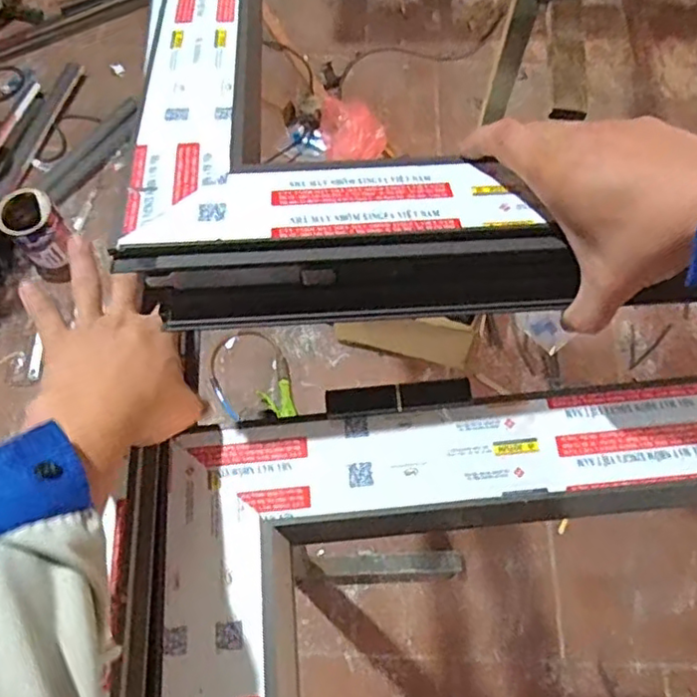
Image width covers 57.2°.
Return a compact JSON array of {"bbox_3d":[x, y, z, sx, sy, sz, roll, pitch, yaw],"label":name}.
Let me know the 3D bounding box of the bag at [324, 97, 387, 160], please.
[{"bbox_3d":[0.016,-0.581,1.738,0.164,0.109,0.169,-8,66,-4],"label":"bag"}]

